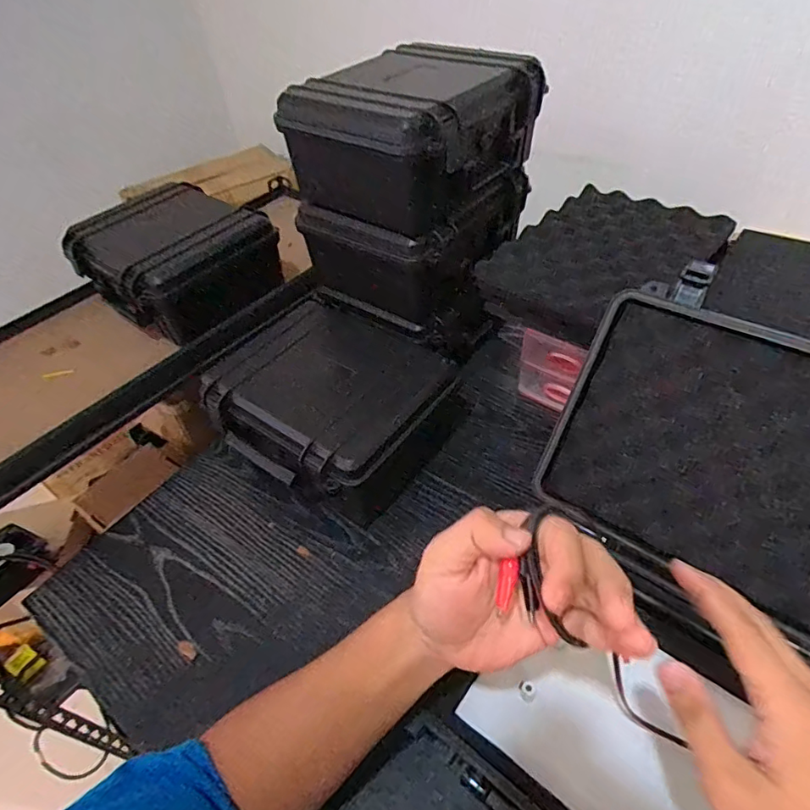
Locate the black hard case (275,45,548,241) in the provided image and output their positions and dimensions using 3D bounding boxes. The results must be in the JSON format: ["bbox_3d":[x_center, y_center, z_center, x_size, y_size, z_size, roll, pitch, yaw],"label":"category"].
[{"bbox_3d":[0.019,-0.344,0.655,0.218,0.132,0.255,30,57,30],"label":"black hard case"}]

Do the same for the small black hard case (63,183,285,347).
[{"bbox_3d":[-0.352,-0.240,0.814,0.260,0.105,0.241,30,57,30],"label":"small black hard case"}]

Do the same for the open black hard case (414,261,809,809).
[{"bbox_3d":[0.225,0.136,0.425,0.276,0.261,0.423,24,54,26],"label":"open black hard case"}]

